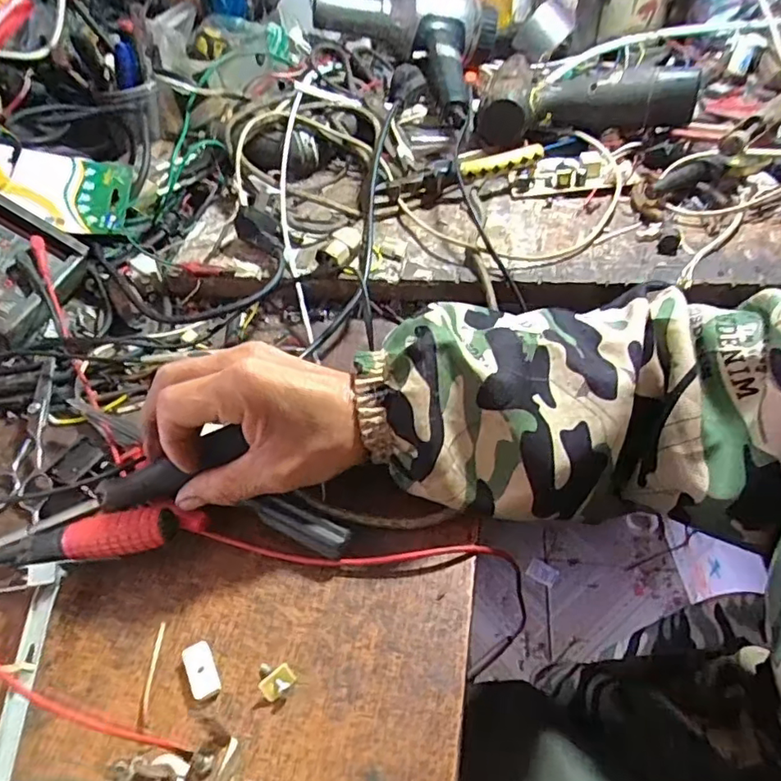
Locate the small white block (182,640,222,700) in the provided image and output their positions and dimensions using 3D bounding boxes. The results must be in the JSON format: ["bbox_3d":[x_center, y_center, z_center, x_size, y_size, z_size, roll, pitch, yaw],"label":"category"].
[{"bbox_3d":[-0.094,0.140,0.281,0.013,0.007,0.026,-24,51,-15],"label":"small white block"}]

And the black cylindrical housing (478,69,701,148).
[{"bbox_3d":[0.186,-0.275,0.543,0.201,0.056,0.052,-6,48,0],"label":"black cylindrical housing"}]

